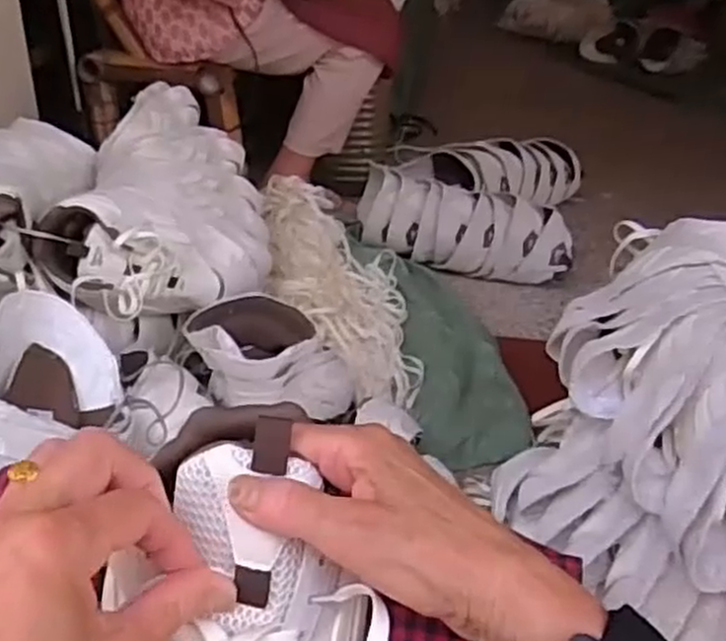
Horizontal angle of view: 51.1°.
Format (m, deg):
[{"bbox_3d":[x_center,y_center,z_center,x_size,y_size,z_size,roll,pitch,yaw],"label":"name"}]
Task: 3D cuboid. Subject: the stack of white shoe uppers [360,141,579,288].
[{"bbox_3d":[0.209,-0.246,1.481,0.416,0.128,0.402,10,34,8],"label":"stack of white shoe uppers"}]

